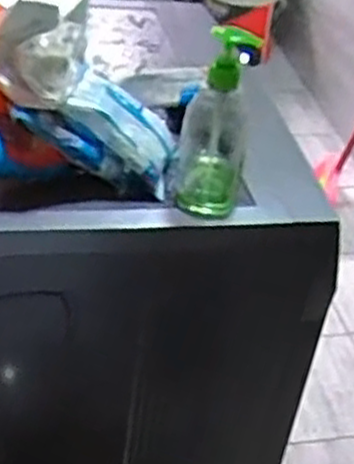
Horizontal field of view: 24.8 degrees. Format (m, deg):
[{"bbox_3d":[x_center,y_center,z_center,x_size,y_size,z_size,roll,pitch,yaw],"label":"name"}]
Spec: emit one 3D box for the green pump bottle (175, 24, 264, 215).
[{"bbox_3d":[0.035,-0.100,0.719,0.056,0.165,0.047,6,37,-1],"label":"green pump bottle"}]

